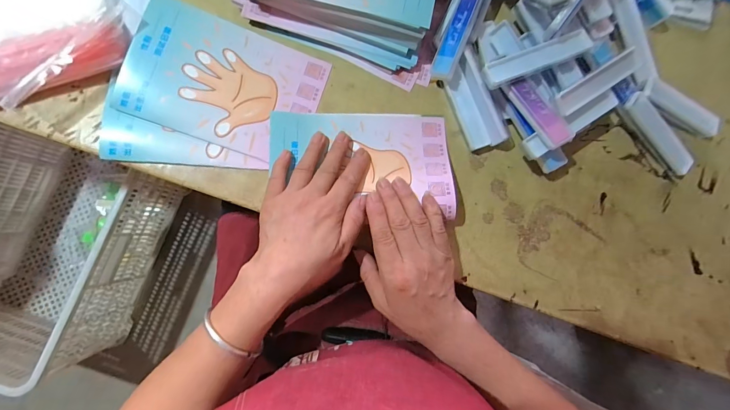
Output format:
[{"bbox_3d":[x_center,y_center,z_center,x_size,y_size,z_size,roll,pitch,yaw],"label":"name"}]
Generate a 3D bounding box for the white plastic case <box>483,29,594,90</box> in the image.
[{"bbox_3d":[0.191,-0.163,0.380,0.130,0.022,0.026,-23,87,-8],"label":"white plastic case"}]

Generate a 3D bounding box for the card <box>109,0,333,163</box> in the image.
[{"bbox_3d":[-0.160,-0.140,0.387,0.206,0.008,0.139,19,83,-9],"label":"card"}]

